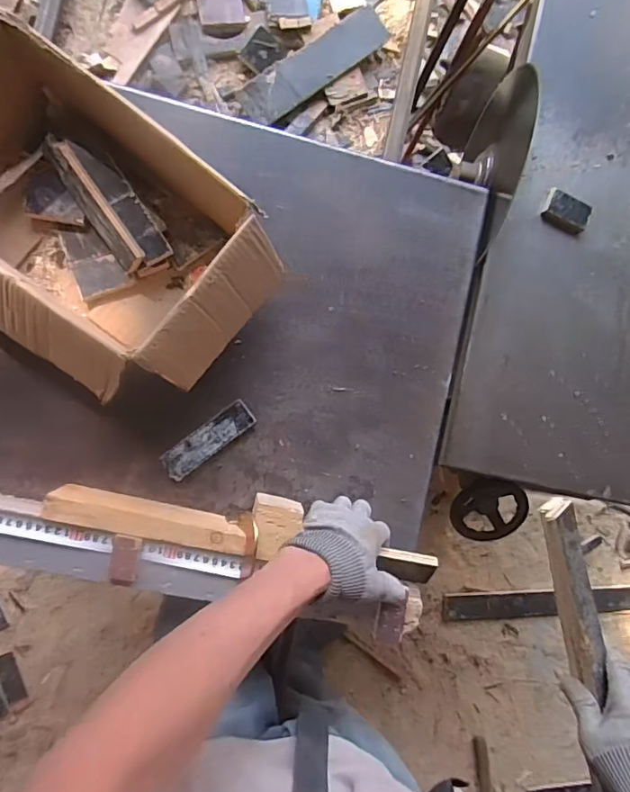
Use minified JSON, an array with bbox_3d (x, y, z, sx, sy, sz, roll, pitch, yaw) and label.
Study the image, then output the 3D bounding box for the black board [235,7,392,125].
[{"bbox_3d":[-0.002,-0.447,0.696,0.220,0.016,0.061,-37,93,-7],"label":"black board"}]

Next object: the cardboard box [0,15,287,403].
[{"bbox_3d":[-0.237,-0.167,0.550,0.361,0.123,0.266,35,86,-6],"label":"cardboard box"}]

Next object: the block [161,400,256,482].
[{"bbox_3d":[-0.128,0.053,0.618,0.119,0.013,0.038,-38,95,-6],"label":"block"}]

